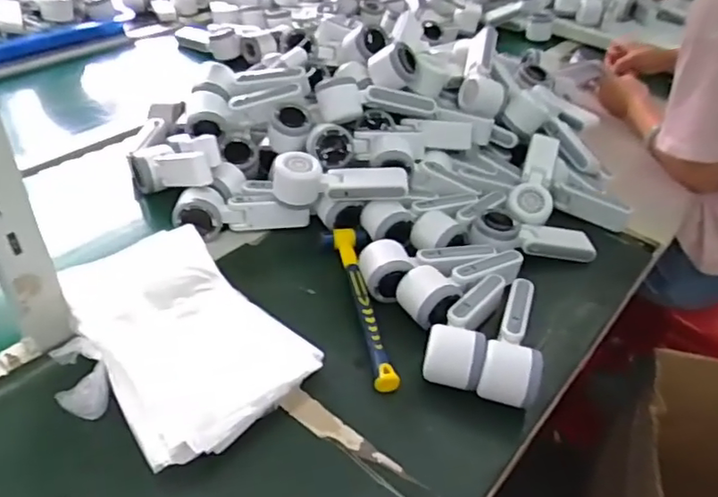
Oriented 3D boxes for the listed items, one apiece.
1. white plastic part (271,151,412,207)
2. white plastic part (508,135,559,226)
[{"bbox_3d":[-0.024,-0.083,0.751,0.172,0.057,0.047,4,40,-2],"label":"white plastic part"},{"bbox_3d":[0.243,-0.097,0.804,0.051,0.038,0.143,16,59,9],"label":"white plastic part"}]

